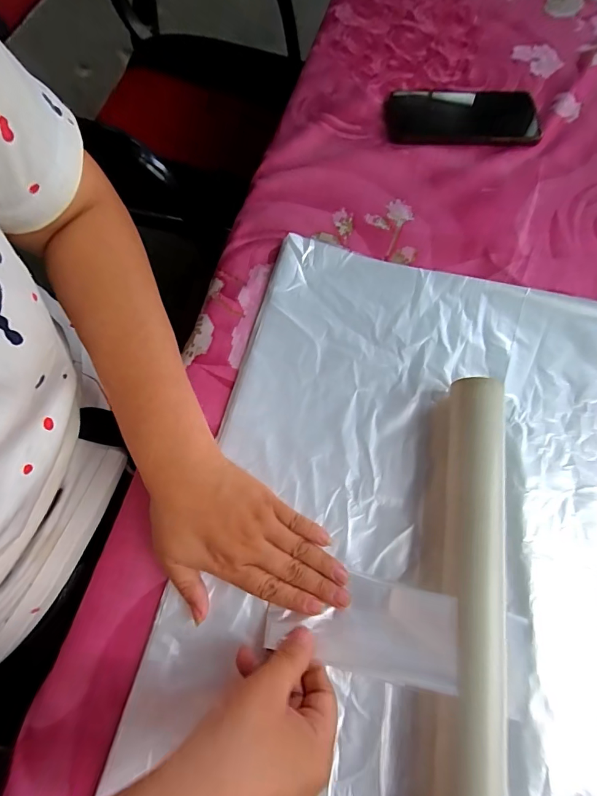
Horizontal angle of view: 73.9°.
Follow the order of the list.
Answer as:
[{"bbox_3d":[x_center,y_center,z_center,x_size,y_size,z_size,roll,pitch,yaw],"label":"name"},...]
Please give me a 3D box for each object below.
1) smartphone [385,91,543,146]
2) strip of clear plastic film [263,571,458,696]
[{"bbox_3d":[0.187,-0.320,0.454,0.166,0.016,0.082,5,70,1],"label":"smartphone"},{"bbox_3d":[0.038,0.146,0.257,0.112,0.048,0.055,11,70,3],"label":"strip of clear plastic film"}]

